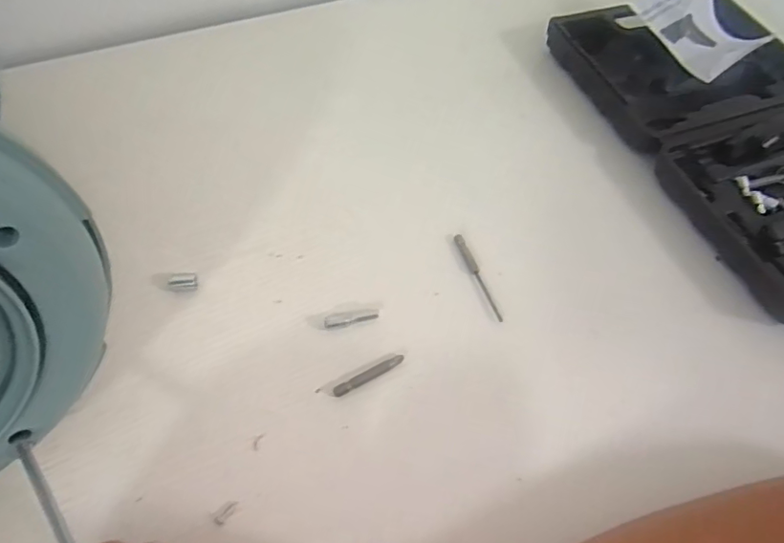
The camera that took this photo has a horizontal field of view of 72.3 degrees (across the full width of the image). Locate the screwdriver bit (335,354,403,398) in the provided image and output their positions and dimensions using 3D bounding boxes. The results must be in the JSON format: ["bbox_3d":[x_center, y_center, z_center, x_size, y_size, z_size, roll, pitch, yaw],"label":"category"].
[{"bbox_3d":[-0.014,0.066,0.340,0.049,0.006,0.006,-24,64,-19],"label":"screwdriver bit"}]

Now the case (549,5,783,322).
[{"bbox_3d":[0.312,-0.124,0.466,0.213,0.042,0.336,-18,62,-17],"label":"case"}]

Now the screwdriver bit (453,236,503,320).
[{"bbox_3d":[0.062,0.003,0.382,0.007,0.004,0.074,-17,62,-16],"label":"screwdriver bit"}]

